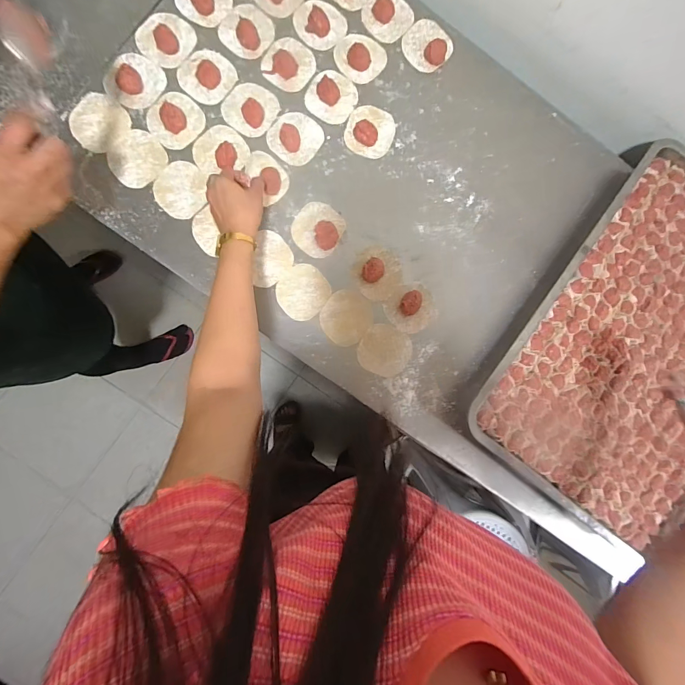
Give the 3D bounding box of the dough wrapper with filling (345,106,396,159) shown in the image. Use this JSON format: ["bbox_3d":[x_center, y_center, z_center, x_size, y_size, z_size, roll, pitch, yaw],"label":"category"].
[{"bbox_3d":[0.047,-0.347,0.575,0.077,0.025,0.084,0,88,-7],"label":"dough wrapper with filling"}]

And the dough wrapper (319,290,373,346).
[{"bbox_3d":[0.006,-0.040,0.557,0.077,0.004,0.081,0,88,-7],"label":"dough wrapper"}]

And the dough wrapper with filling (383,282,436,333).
[{"bbox_3d":[0.113,-0.056,0.562,0.077,0.020,0.075,0,88,-7],"label":"dough wrapper with filling"}]

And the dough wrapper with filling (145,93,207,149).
[{"bbox_3d":[-0.257,-0.344,0.536,0.082,0.029,0.080,0,88,-7],"label":"dough wrapper with filling"}]

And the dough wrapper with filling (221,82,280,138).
[{"bbox_3d":[-0.143,-0.372,0.559,0.077,0.016,0.083,0,88,-7],"label":"dough wrapper with filling"}]

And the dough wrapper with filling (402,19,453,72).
[{"bbox_3d":[0.145,-0.506,0.595,0.083,0.022,0.081,0,88,-7],"label":"dough wrapper with filling"}]

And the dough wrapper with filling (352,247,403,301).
[{"bbox_3d":[0.056,-0.114,0.558,0.077,0.018,0.078,0,88,-7],"label":"dough wrapper with filling"}]

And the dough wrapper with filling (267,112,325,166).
[{"bbox_3d":[-0.075,-0.329,0.563,0.077,0.019,0.081,0,88,-7],"label":"dough wrapper with filling"}]

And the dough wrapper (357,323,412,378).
[{"bbox_3d":[0.068,0.012,0.564,0.081,0.004,0.078,0,88,-7],"label":"dough wrapper"}]

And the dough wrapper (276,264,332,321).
[{"bbox_3d":[-0.062,-0.078,0.552,0.076,0.005,0.077,0,88,-7],"label":"dough wrapper"}]

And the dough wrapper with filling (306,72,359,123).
[{"bbox_3d":[-0.018,-0.400,0.574,0.079,0.017,0.079,0,88,-7],"label":"dough wrapper with filling"}]

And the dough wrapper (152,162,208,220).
[{"bbox_3d":[-0.245,-0.232,0.539,0.077,0.004,0.079,0,88,-7],"label":"dough wrapper"}]

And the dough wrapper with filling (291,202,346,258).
[{"bbox_3d":[-0.038,-0.180,0.554,0.077,0.018,0.079,0,88,-7],"label":"dough wrapper with filling"}]

